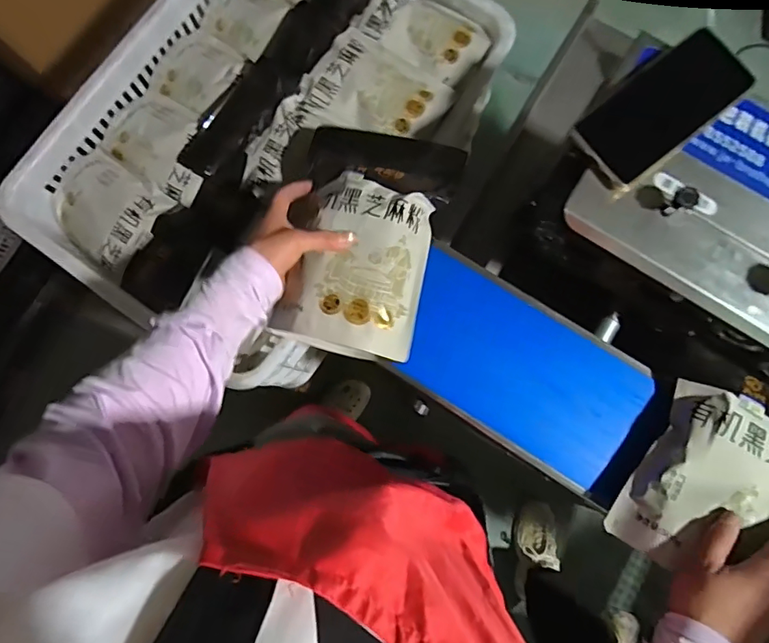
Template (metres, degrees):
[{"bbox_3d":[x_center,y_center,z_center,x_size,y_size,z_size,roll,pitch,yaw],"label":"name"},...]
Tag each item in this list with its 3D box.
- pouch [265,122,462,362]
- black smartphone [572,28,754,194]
[{"bbox_3d":[-0.023,-0.087,0.512,0.156,0.048,0.244,13,78,4],"label":"pouch"},{"bbox_3d":[0.242,-0.186,0.434,0.150,0.013,0.073,-39,82,1],"label":"black smartphone"}]

